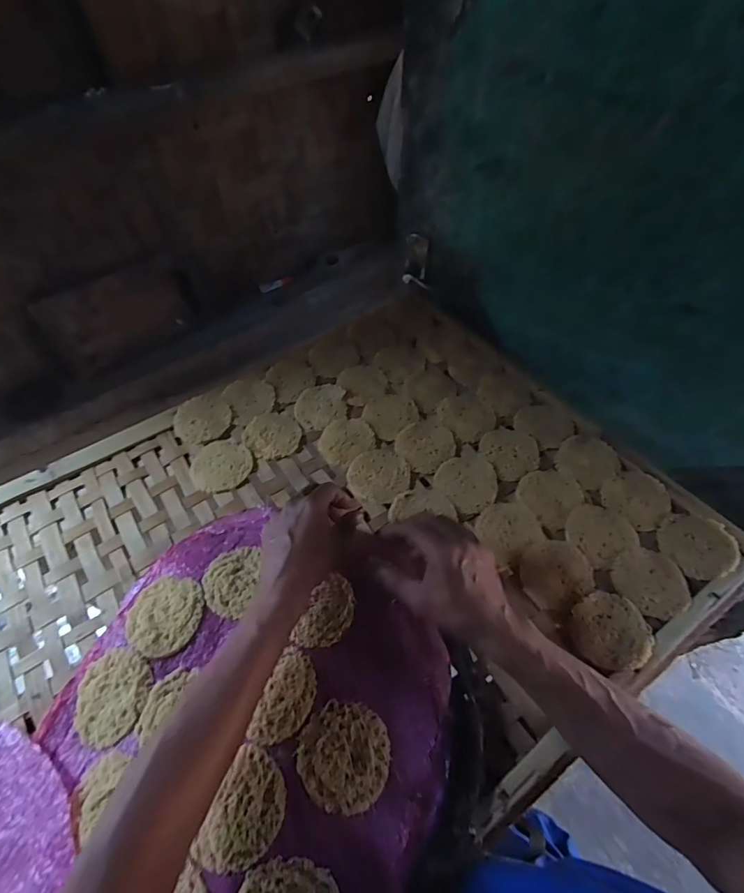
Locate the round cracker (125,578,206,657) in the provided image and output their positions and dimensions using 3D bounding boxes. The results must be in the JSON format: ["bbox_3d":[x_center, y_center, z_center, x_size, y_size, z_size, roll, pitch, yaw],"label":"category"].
[{"bbox_3d":[-0.215,0.170,0.472,0.083,0.013,0.075,30,61,20],"label":"round cracker"}]

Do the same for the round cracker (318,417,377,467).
[{"bbox_3d":[-0.037,-0.011,0.640,0.076,0.006,0.070,-2,53,2],"label":"round cracker"}]

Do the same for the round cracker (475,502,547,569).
[{"bbox_3d":[0.167,0.100,0.555,0.069,0.010,0.070,-2,53,2],"label":"round cracker"}]

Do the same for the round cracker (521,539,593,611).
[{"bbox_3d":[0.209,0.145,0.524,0.081,0.007,0.071,-27,56,-16],"label":"round cracker"}]

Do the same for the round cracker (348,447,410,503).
[{"bbox_3d":[0.011,0.037,0.608,0.076,0.007,0.078,3,56,-4],"label":"round cracker"}]

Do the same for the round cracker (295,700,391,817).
[{"bbox_3d":[-0.025,0.262,0.391,0.076,0.010,0.075,0,55,1],"label":"round cracker"}]

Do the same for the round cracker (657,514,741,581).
[{"bbox_3d":[0.379,0.111,0.532,0.074,0.008,0.078,-2,53,2],"label":"round cracker"}]

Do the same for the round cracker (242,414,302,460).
[{"bbox_3d":[-0.141,-0.016,0.652,0.074,0.008,0.080,-2,53,2],"label":"round cracker"}]

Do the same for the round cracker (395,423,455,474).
[{"bbox_3d":[0.074,-0.004,0.630,0.076,0.007,0.072,-2,53,2],"label":"round cracker"}]

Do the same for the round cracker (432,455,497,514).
[{"bbox_3d":[0.125,0.046,0.597,0.075,0.007,0.080,-2,53,2],"label":"round cracker"}]

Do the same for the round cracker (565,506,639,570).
[{"bbox_3d":[0.273,0.101,0.550,0.077,0.009,0.071,-2,53,2],"label":"round cracker"}]

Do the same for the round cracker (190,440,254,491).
[{"bbox_3d":[-0.206,0.024,0.624,0.083,0.010,0.076,-2,53,2],"label":"round cracker"}]

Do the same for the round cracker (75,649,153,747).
[{"bbox_3d":[-0.248,0.235,0.435,0.071,0.006,0.076,-5,62,9],"label":"round cracker"}]

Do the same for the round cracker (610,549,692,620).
[{"bbox_3d":[0.313,0.150,0.511,0.073,0.012,0.077,-2,53,2],"label":"round cracker"}]

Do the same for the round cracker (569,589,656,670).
[{"bbox_3d":[0.252,0.192,0.482,0.075,0.004,0.075,-2,53,2],"label":"round cracker"}]

